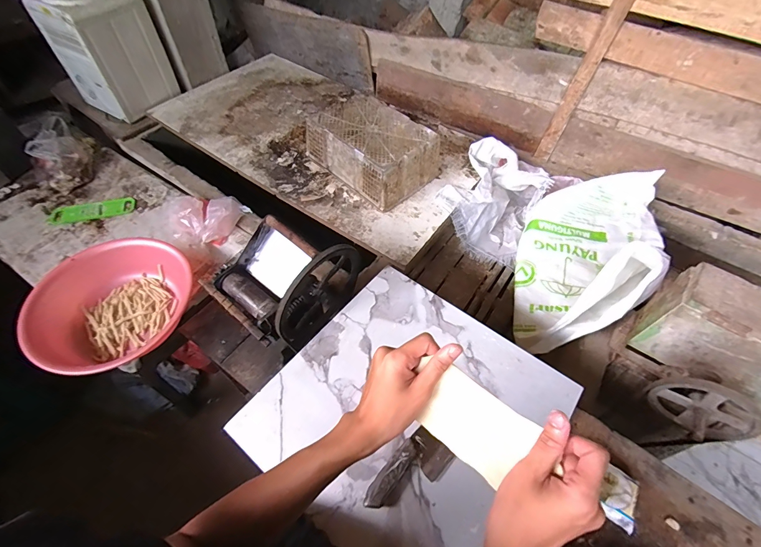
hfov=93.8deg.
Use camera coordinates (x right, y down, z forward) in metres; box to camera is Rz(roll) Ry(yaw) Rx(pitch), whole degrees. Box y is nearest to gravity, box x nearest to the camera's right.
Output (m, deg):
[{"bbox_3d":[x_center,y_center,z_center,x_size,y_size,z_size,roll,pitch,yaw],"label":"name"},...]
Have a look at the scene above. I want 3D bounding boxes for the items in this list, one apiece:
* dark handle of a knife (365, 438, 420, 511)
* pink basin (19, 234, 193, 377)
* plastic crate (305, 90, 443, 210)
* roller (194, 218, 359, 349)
[{"bbox_3d":[0.020,0.339,0.603,0.032,0.021,0.122,36,60,20],"label":"dark handle of a knife"},{"bbox_3d":[-0.736,0.083,0.995,0.393,0.149,0.420,2,55,-2],"label":"pink basin"},{"bbox_3d":[-0.027,-0.490,1.383,0.325,0.168,0.461,-35,63,-24],"label":"plastic crate"},{"bbox_3d":[-0.226,0.004,0.855,0.233,0.228,0.296,36,60,20],"label":"roller"}]

